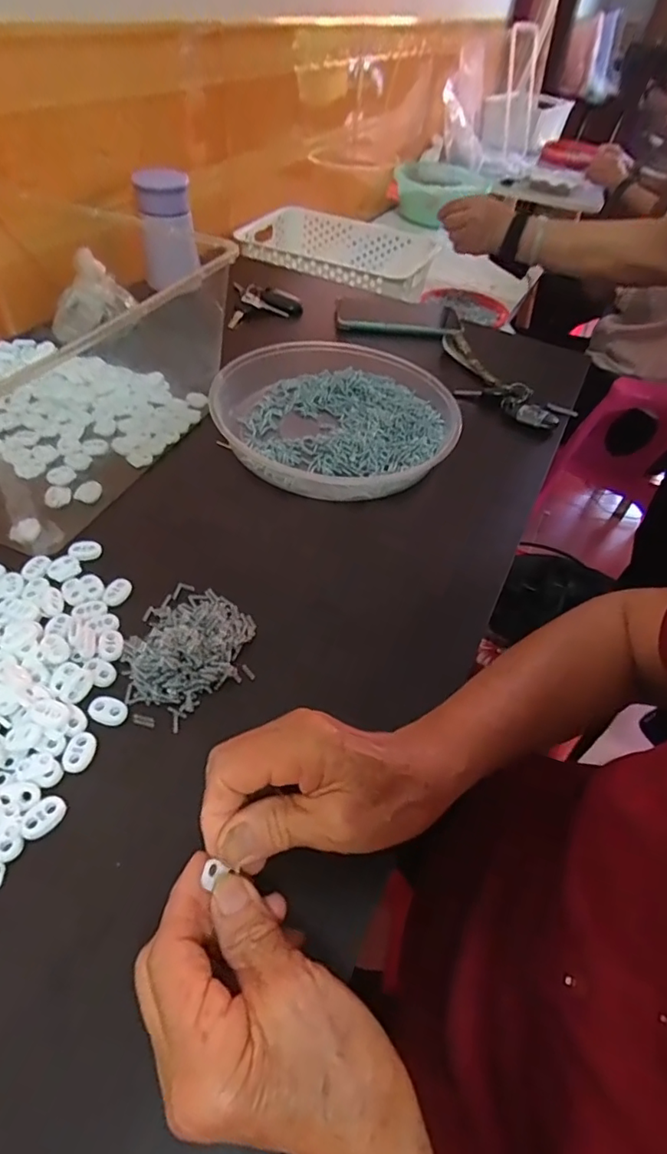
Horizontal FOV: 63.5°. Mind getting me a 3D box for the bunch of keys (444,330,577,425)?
[{"bbox_3d":[0.179,-0.229,0.622,0.086,0.018,0.197,-28,58,-28],"label":"bunch of keys"}]

